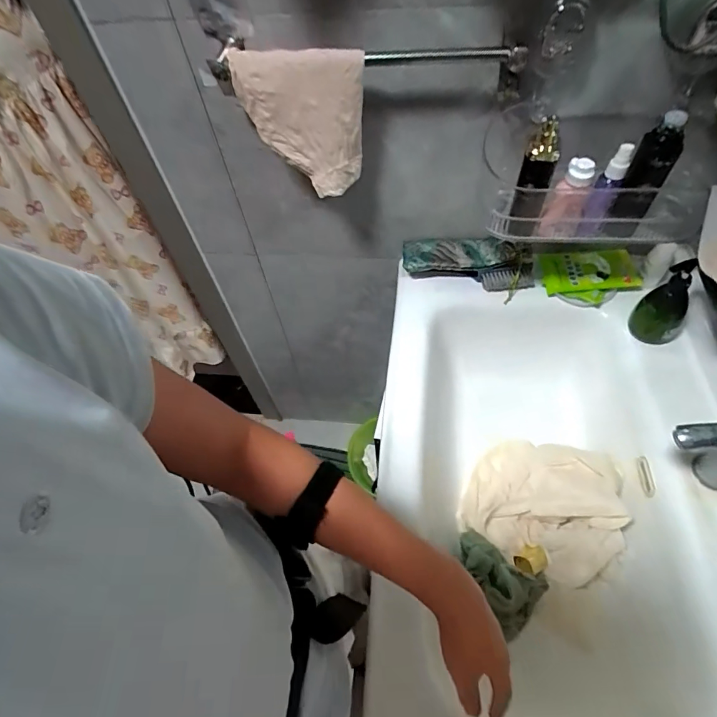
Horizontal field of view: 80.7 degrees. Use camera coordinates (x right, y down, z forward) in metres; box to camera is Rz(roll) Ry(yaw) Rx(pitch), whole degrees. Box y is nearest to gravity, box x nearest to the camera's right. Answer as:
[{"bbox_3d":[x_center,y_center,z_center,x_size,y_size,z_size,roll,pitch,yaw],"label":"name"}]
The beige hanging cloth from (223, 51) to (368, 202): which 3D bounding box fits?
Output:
[{"bbox_3d":[-0.072,-0.305,0.559,0.161,0.162,0.043,1,55,6],"label":"beige hanging cloth"}]

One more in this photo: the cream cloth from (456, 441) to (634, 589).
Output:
[{"bbox_3d":[0.279,0.213,0.627,0.214,0.096,0.185,21,60,19],"label":"cream cloth"}]

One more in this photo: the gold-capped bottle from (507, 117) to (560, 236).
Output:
[{"bbox_3d":[0.226,-0.224,0.541,0.041,0.148,0.033,16,58,16],"label":"gold-capped bottle"}]

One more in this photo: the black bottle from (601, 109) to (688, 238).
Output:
[{"bbox_3d":[0.351,-0.216,0.523,0.042,0.148,0.038,30,63,23],"label":"black bottle"}]

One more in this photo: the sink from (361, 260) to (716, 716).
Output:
[{"bbox_3d":[0.277,0.186,0.600,0.488,0.170,0.702,3,55,8],"label":"sink"}]

